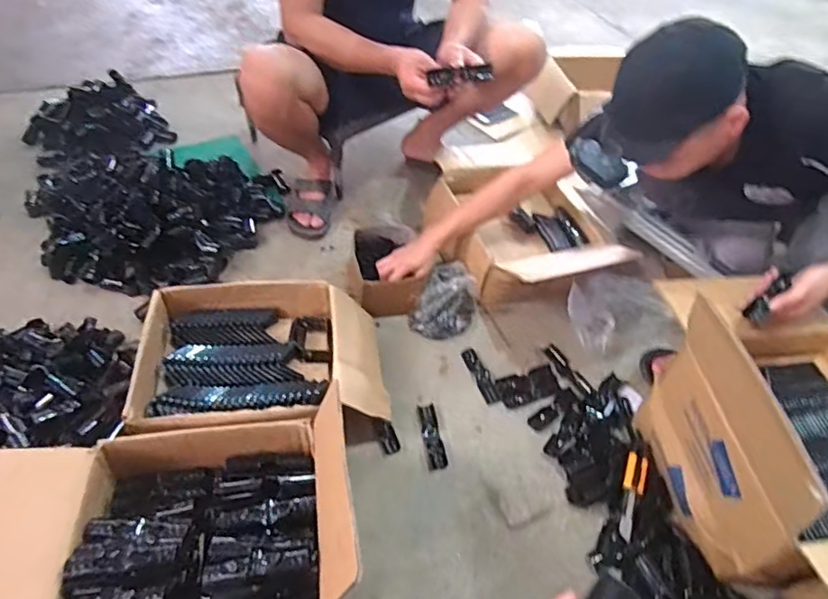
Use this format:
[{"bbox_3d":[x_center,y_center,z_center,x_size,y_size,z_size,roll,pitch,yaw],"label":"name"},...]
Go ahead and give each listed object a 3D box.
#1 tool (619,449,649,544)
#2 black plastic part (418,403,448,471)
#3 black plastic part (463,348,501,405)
[{"bbox_3d":[0.363,0.323,0.923,0.033,0.014,0.159,22,49,14],"label":"tool"},{"bbox_3d":[0.032,0.248,1.005,0.035,0.010,0.123,-5,48,-11],"label":"black plastic part"},{"bbox_3d":[0.134,0.151,1.111,0.034,0.010,0.130,-12,49,-16],"label":"black plastic part"}]

